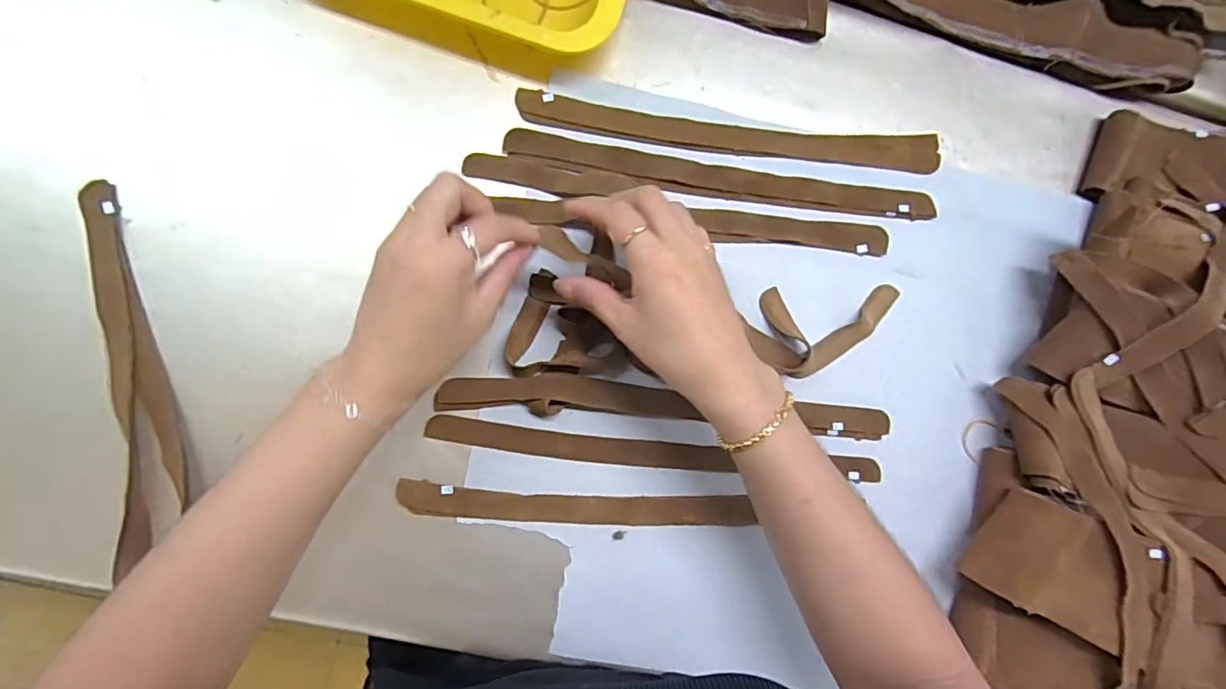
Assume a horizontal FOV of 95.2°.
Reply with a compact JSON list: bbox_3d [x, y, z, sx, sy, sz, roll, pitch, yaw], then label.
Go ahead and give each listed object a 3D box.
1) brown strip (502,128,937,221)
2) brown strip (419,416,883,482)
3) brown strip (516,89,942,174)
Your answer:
[{"bbox_3d":[0.083,-0.120,0.413,0.320,0.006,0.028,7,79,-5],"label":"brown strip"},{"bbox_3d":[0.034,0.078,0.396,0.322,0.009,0.022,6,79,-5],"label":"brown strip"},{"bbox_3d":[0.092,-0.156,0.419,0.319,0.005,0.035,4,77,-6],"label":"brown strip"}]

